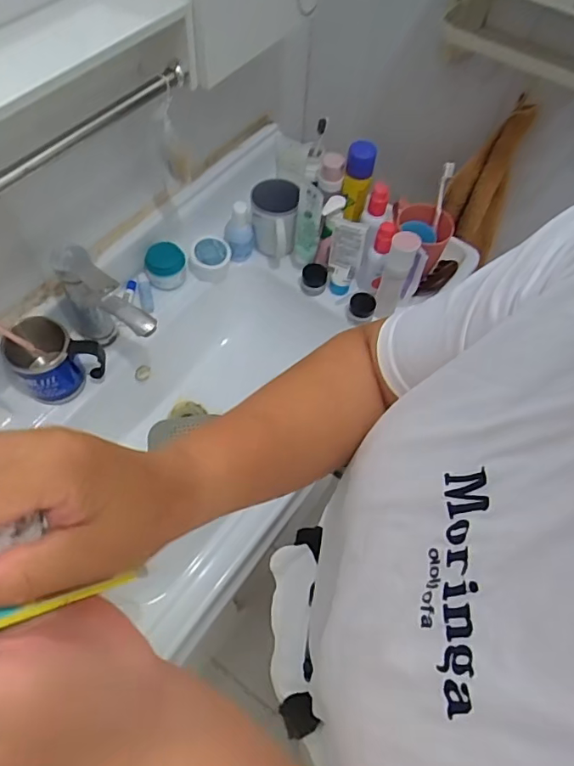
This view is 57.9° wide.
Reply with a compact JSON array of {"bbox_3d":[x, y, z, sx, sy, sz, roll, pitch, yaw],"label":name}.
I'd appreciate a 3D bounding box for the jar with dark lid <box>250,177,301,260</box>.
[{"bbox_3d":[-0.022,-0.274,0.867,0.073,0.104,0.073,1,60,-2],"label":"jar with dark lid"}]

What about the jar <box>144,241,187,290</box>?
[{"bbox_3d":[-0.198,-0.190,0.847,0.064,0.054,0.060,1,60,-2],"label":"jar"}]

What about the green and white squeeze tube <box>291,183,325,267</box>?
[{"bbox_3d":[0.036,-0.251,0.825,0.049,0.157,0.034,41,64,19],"label":"green and white squeeze tube"}]

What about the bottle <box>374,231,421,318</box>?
[{"bbox_3d":[0.161,-0.156,0.778,0.039,0.156,0.041,18,61,7],"label":"bottle"}]

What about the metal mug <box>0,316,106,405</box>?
[{"bbox_3d":[-0.325,-0.029,0.737,0.114,0.126,0.072,-31,66,-19],"label":"metal mug"}]

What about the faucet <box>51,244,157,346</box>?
[{"bbox_3d":[-0.246,-0.098,0.713,0.152,0.180,0.046,29,63,13],"label":"faucet"}]

